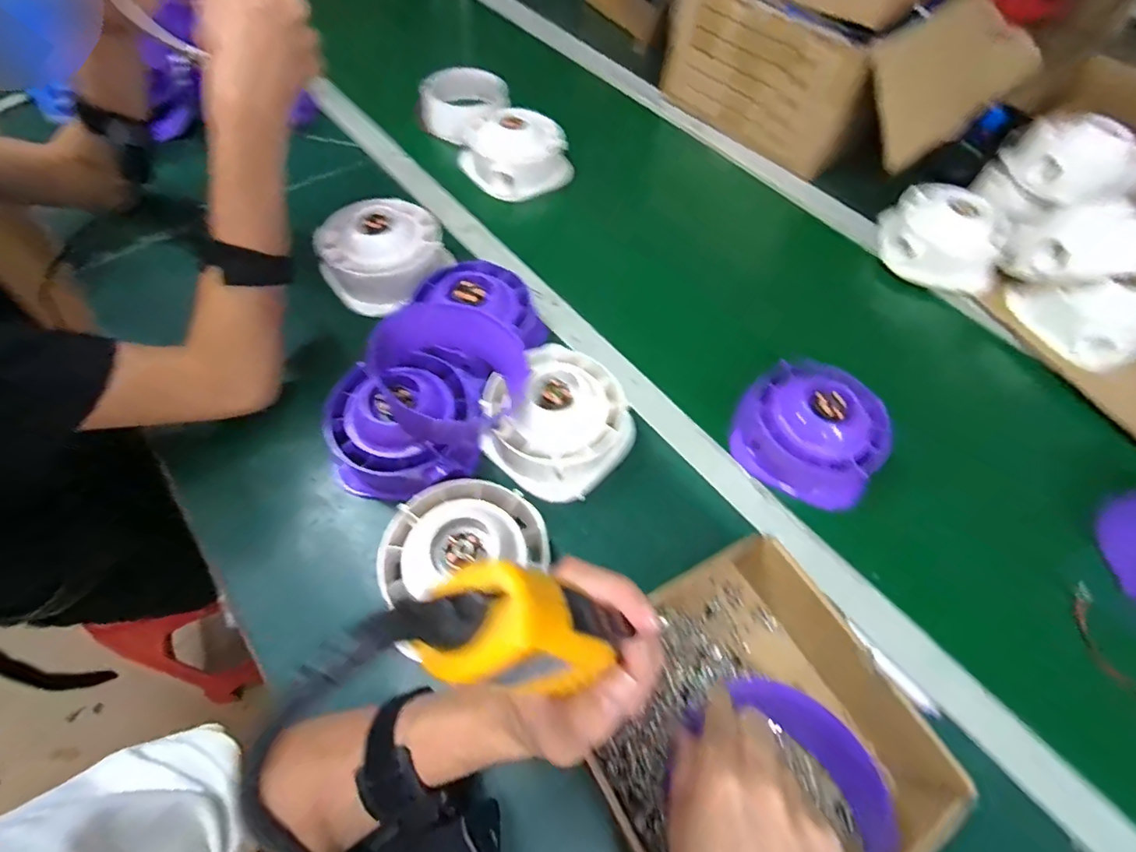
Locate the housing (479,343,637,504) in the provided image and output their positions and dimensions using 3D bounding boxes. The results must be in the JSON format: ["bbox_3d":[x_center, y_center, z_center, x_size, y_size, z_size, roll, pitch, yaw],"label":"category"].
[{"bbox_3d":[-0.008,-0.008,0.494,0.132,0.071,0.132,2,59,-3],"label":"housing"}]

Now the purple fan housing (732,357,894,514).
[{"bbox_3d":[0.249,-0.002,0.526,0.139,0.103,0.111,31,61,14],"label":"purple fan housing"}]

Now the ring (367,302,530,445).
[{"bbox_3d":[-0.105,-0.058,0.479,0.135,0.039,0.130,2,59,-3],"label":"ring"}]

